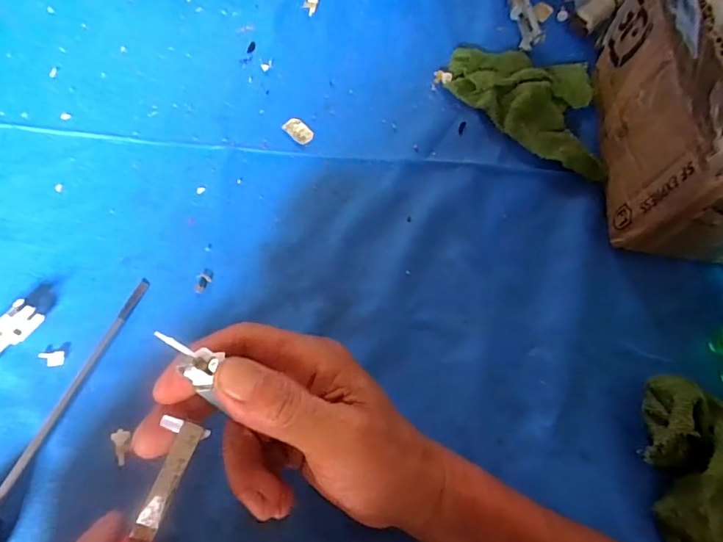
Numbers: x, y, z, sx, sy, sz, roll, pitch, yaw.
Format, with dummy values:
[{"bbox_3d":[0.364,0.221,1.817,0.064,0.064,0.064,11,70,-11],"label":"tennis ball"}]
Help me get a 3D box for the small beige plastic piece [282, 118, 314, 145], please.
[{"bbox_3d":[-0.051,-0.114,0.384,0.016,0.004,0.025,-39,76,-21],"label":"small beige plastic piece"}]

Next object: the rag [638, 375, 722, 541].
[{"bbox_3d":[0.223,0.118,0.289,0.083,0.033,0.101,6,66,-5],"label":"rag"}]

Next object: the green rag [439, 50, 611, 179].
[{"bbox_3d":[0.142,-0.149,0.410,0.131,0.022,0.121,12,65,-2],"label":"green rag"}]

